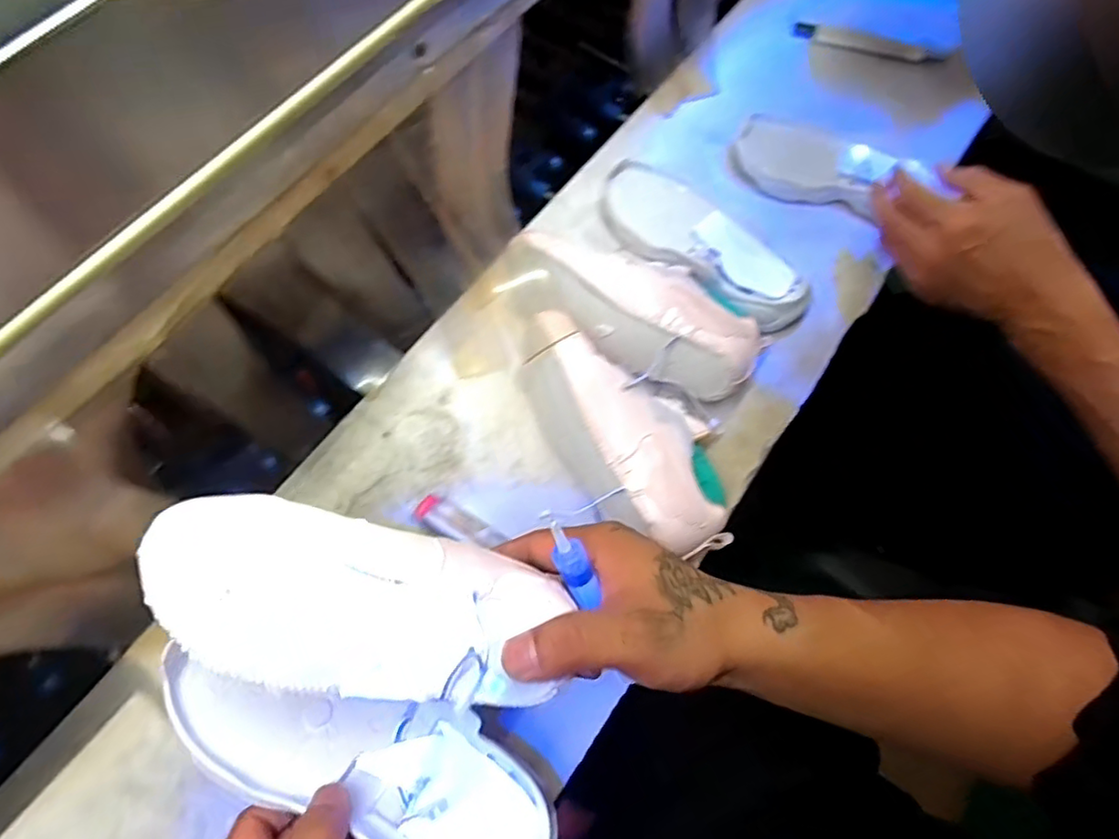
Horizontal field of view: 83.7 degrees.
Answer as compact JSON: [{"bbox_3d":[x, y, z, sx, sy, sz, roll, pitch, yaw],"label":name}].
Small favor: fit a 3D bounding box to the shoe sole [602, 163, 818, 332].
[{"bbox_3d":[0.124,-0.158,0.557,0.082,0.029,0.212,-39,74,-15],"label":"shoe sole"}]

